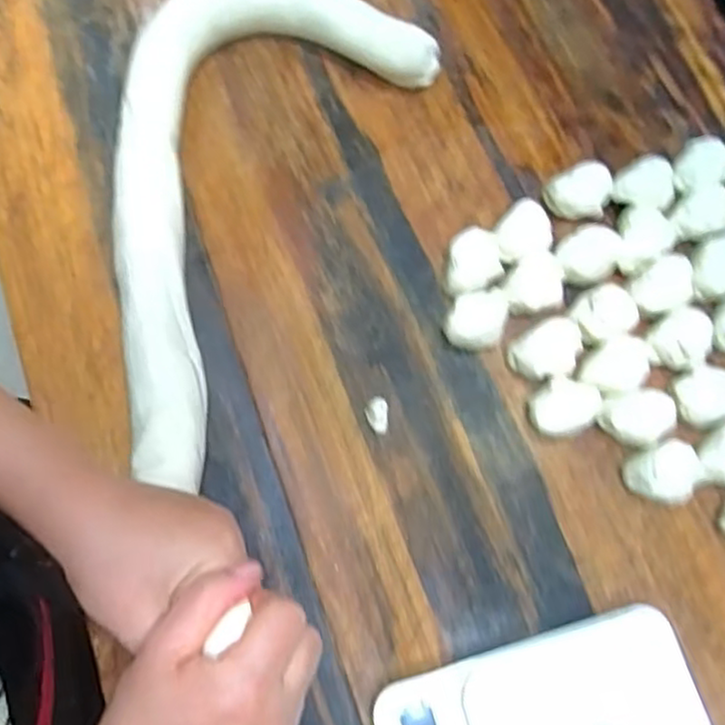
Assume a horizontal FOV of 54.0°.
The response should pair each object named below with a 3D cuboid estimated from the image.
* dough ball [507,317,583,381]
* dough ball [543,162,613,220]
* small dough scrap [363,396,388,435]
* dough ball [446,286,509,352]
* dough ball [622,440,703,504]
[{"bbox_3d":[0.139,-0.006,0.534,0.057,0.025,0.039,-34,76,-11],"label":"dough ball"},{"bbox_3d":[0.173,-0.131,0.568,0.051,0.026,0.042,-25,75,-8],"label":"dough ball"},{"bbox_3d":[0.011,0.040,0.524,0.017,0.005,0.026,-8,73,-3],"label":"small dough scrap"},{"bbox_3d":[0.087,-0.031,0.542,0.042,0.027,0.050,20,73,5],"label":"dough ball"},{"bbox_3d":[0.212,0.079,0.499,0.050,0.026,0.040,-22,74,-7],"label":"dough ball"}]

